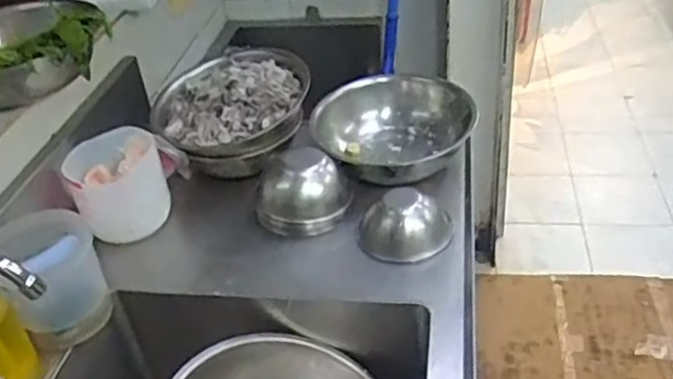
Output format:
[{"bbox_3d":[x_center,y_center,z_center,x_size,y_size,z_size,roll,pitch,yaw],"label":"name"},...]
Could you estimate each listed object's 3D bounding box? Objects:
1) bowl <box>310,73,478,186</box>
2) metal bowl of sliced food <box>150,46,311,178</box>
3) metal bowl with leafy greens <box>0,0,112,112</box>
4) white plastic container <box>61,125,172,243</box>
[{"bbox_3d":[0.102,-0.106,1.264,0.282,0.112,0.282,-4,36,3],"label":"bowl"},{"bbox_3d":[-0.200,-0.148,1.300,0.292,0.135,0.300,-4,36,3],"label":"metal bowl of sliced food"},{"bbox_3d":[-0.532,-0.240,1.099,0.278,0.087,0.312,-11,37,-6],"label":"metal bowl with leafy greens"},{"bbox_3d":[-0.368,-0.005,1.145,0.152,0.142,0.157,-24,40,-22],"label":"white plastic container"}]

